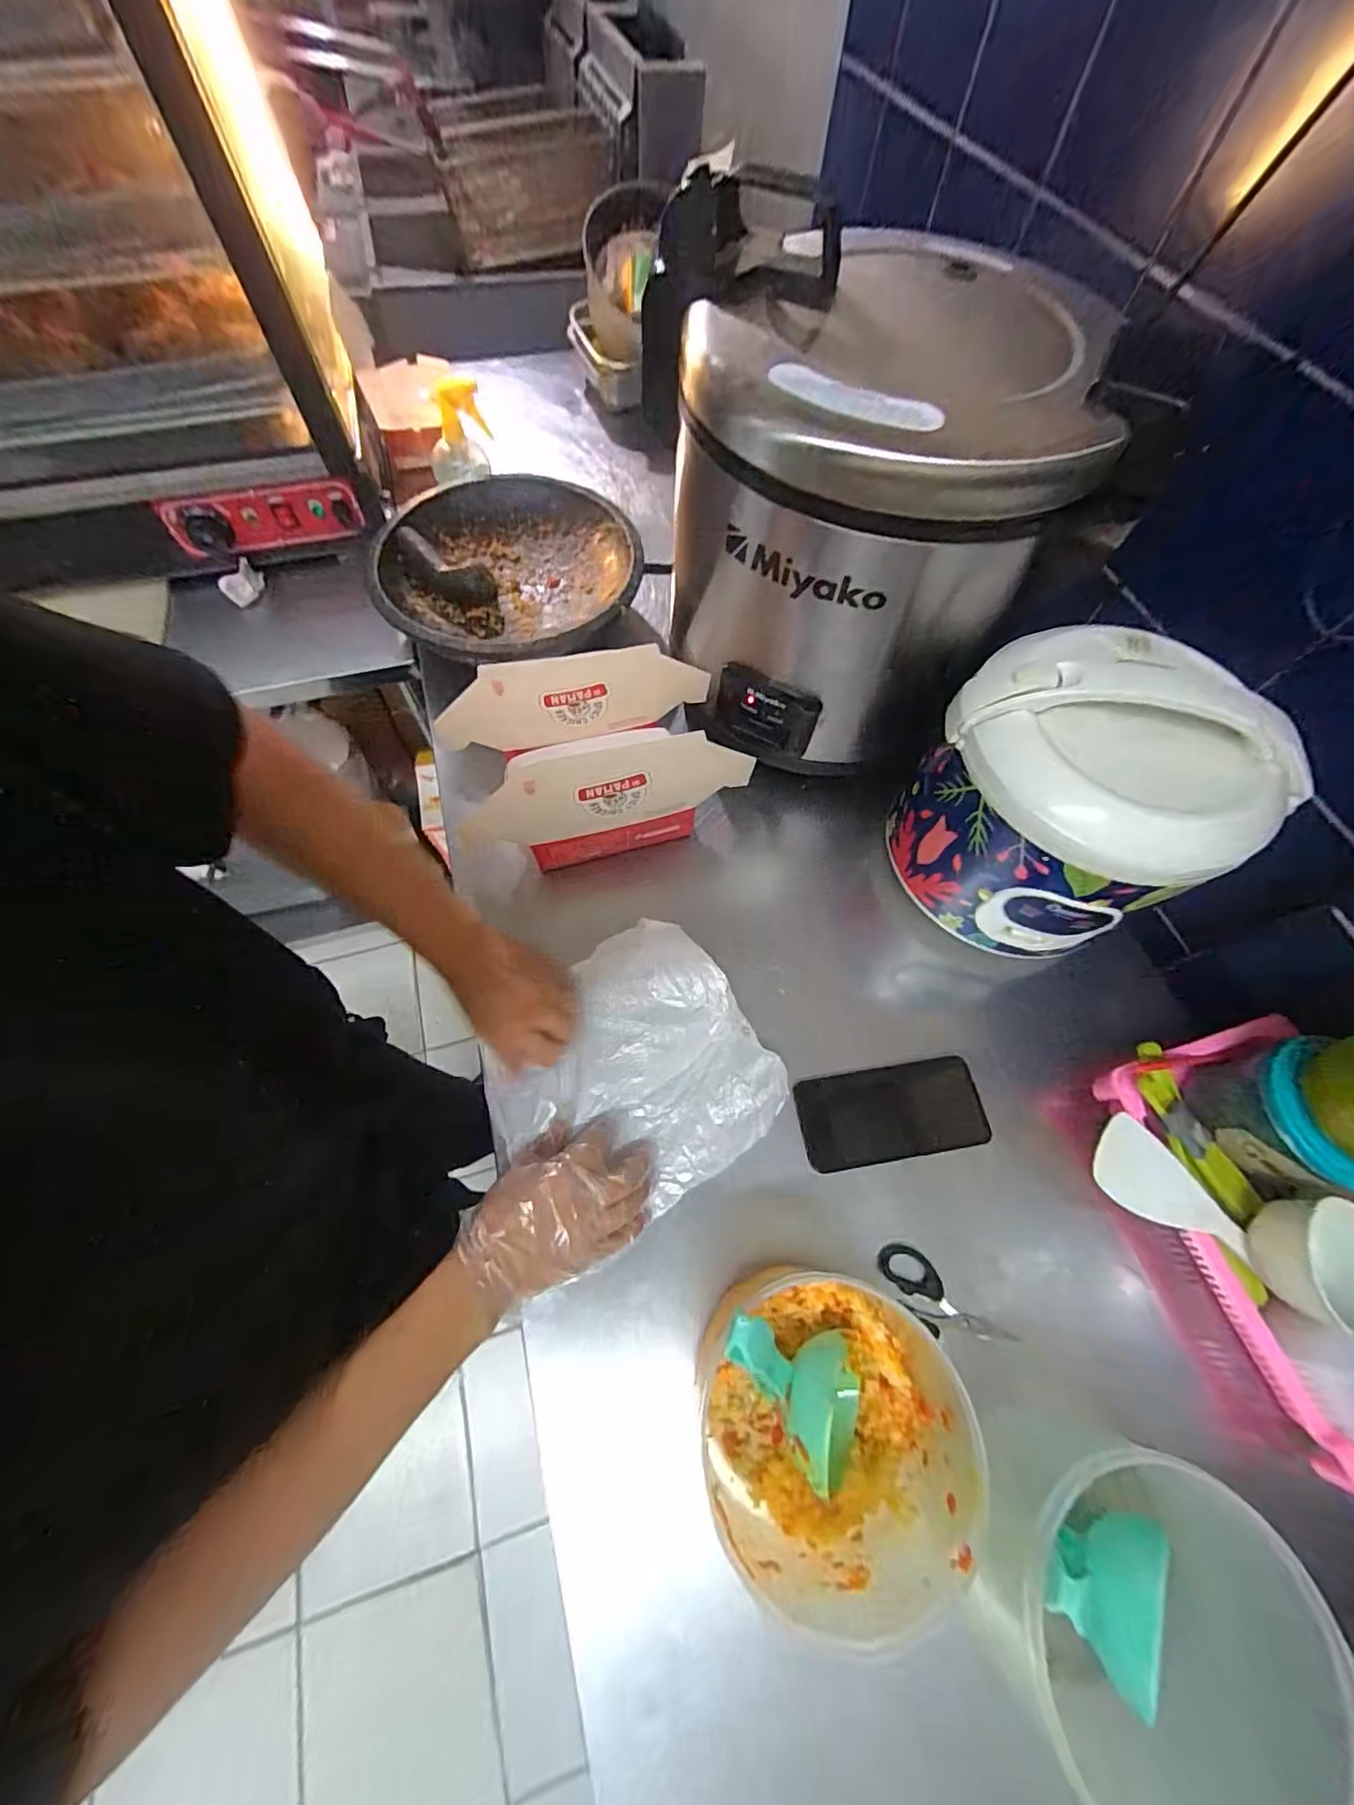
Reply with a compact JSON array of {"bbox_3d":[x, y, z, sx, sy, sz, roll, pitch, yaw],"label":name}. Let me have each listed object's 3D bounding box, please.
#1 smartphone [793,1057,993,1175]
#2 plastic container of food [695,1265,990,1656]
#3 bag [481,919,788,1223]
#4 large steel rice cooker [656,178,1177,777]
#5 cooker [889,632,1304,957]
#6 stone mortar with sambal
[{"bbox_3d":[0.196,0.195,0.529,0.164,0.011,0.079,-10,67,0],"label":"smartphone"},{"bbox_3d":[0.103,0.349,0.390,0.159,0.114,0.149,-5,65,-5],"label":"plastic container of food"},{"bbox_3d":[-0.042,0.154,0.521,0.235,0.045,0.215,-32,70,-16],"label":"bag"},{"bbox_3d":[0.166,-0.368,0.571,0.329,0.341,0.347,-12,65,-8],"label":"large steel rice cooker"},{"bbox_3d":[0.347,-0.091,0.518,0.203,0.213,0.222,1,64,-2],"label":"cooker"},{"bbox_3d":[-0.222,-0.436,0.773,0.343,0.078,0.335,-8,65,-6],"label":"stone mortar with sambal"}]

